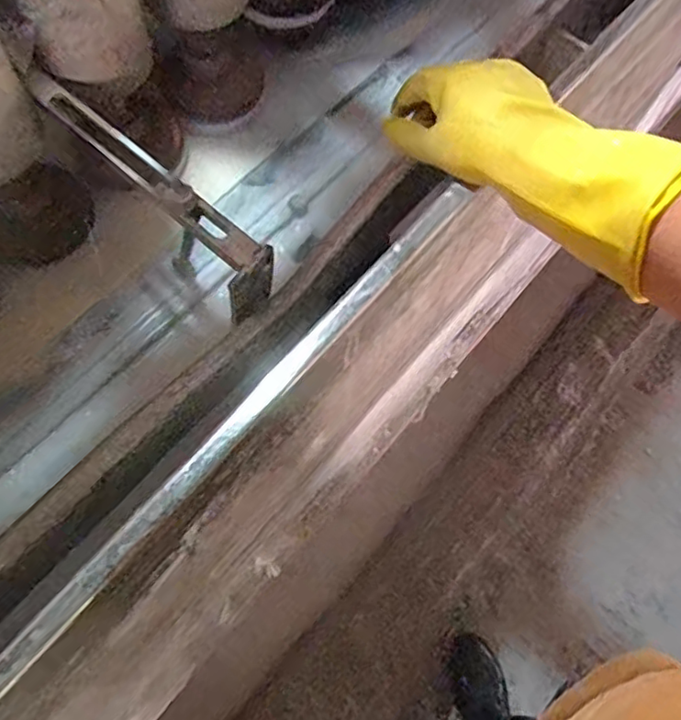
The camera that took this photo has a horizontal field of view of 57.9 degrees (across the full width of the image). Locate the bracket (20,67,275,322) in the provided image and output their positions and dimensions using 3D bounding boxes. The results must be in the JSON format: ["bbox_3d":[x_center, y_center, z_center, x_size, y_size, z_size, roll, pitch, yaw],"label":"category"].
[{"bbox_3d":[-0.169,-0.146,0.528,0.289,0.039,0.058,41,71,13],"label":"bracket"}]

